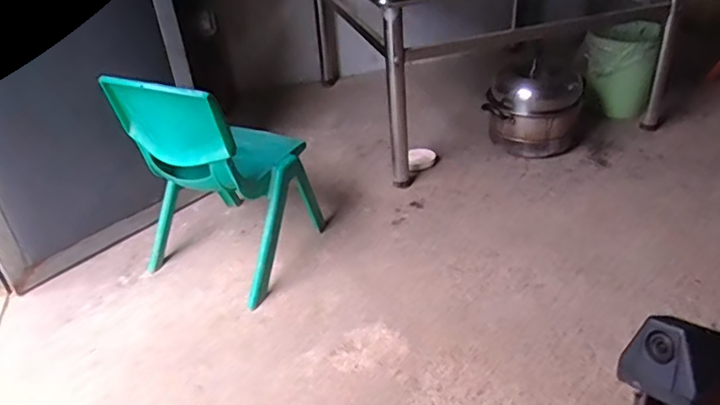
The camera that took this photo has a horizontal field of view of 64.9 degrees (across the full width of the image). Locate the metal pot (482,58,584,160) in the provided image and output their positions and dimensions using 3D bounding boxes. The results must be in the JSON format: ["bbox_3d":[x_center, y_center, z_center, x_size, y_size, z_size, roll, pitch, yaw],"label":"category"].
[{"bbox_3d":[0.545,-0.309,1.758,0.281,0.257,0.268,9,35,19],"label":"metal pot"}]

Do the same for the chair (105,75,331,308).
[{"bbox_3d":[-0.311,-0.086,1.313,0.335,0.507,0.321,14,37,26],"label":"chair"}]

